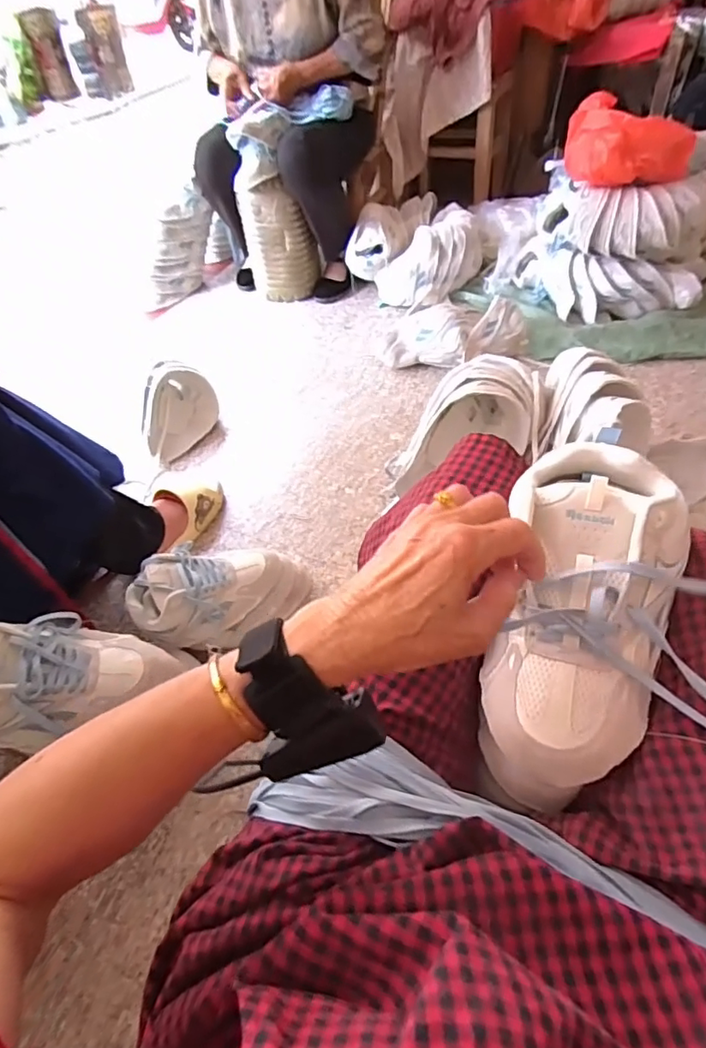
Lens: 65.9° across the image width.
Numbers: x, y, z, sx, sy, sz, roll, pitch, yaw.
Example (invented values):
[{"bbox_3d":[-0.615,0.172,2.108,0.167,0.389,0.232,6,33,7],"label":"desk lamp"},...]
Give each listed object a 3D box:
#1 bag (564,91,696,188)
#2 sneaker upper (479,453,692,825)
[{"bbox_3d":[0.615,-0.840,1.214,0.241,0.154,0.154,-3,49,3],"label":"bag"},{"bbox_3d":[0.154,0.071,0.383,0.109,0.073,0.260,15,83,17],"label":"sneaker upper"}]

